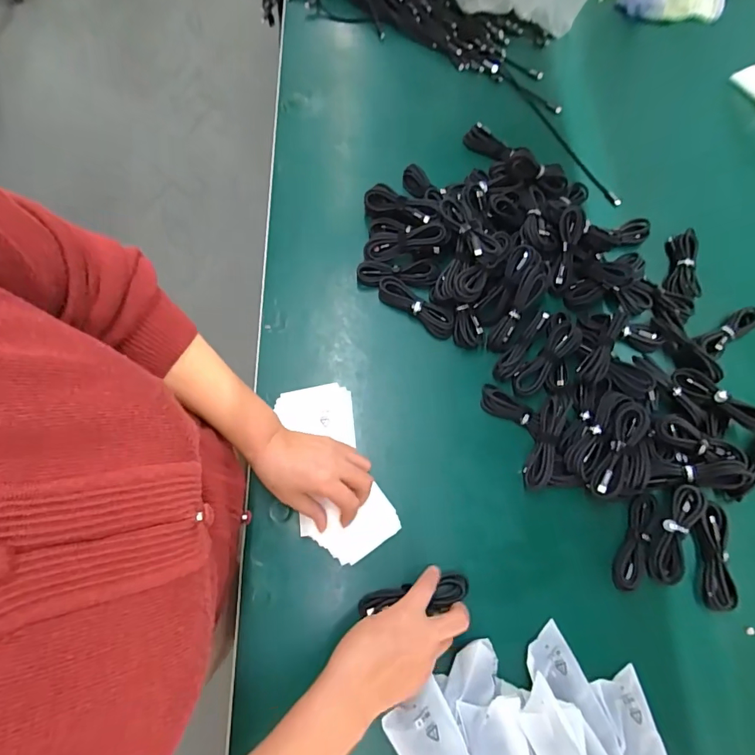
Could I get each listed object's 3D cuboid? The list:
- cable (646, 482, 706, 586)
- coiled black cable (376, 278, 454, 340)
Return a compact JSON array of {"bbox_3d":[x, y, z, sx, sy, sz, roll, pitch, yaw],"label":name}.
[{"bbox_3d":[0.331,0.174,0.493,0.035,0.018,0.110,25,83,9],"label":"cable"},{"bbox_3d":[0.051,-0.093,0.582,0.112,0.023,0.037,33,72,9],"label":"coiled black cable"}]

